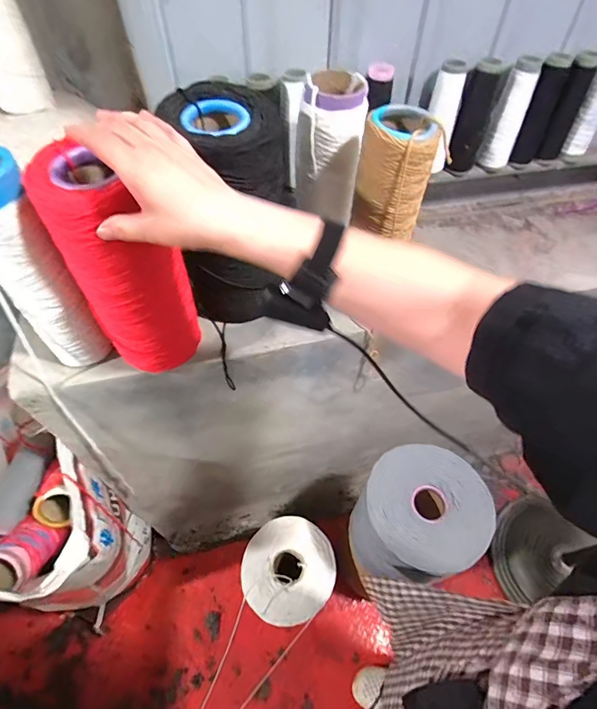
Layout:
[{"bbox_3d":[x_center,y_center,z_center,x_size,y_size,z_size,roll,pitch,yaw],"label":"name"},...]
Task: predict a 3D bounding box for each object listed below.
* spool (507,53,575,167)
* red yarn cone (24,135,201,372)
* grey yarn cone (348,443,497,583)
[{"bbox_3d":[0.421,-0.420,0.719,0.043,0.166,0.056,26,56,18],"label":"spool"},{"bbox_3d":[-0.195,-0.083,0.485,0.105,0.285,0.081,-9,53,1],"label":"red yarn cone"},{"bbox_3d":[0.241,0.331,0.832,0.243,0.207,0.213,-15,54,-12],"label":"grey yarn cone"}]

